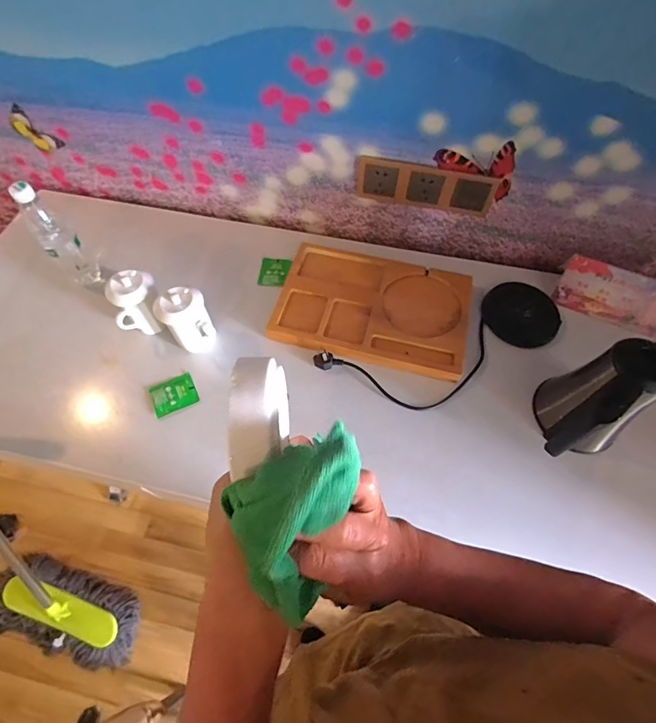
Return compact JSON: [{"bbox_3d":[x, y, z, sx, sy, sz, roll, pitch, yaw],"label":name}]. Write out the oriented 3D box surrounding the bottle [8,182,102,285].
[{"bbox_3d":[-0.453,-0.212,0.657,0.052,0.182,0.069,-38,68,-19],"label":"bottle"}]

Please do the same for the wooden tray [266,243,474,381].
[{"bbox_3d":[0.085,-0.106,0.748,0.347,0.026,0.238,14,62,7],"label":"wooden tray"}]

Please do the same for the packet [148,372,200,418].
[{"bbox_3d":[-0.258,0.057,0.668,0.071,0.007,0.067,-24,56,-15],"label":"packet"}]

